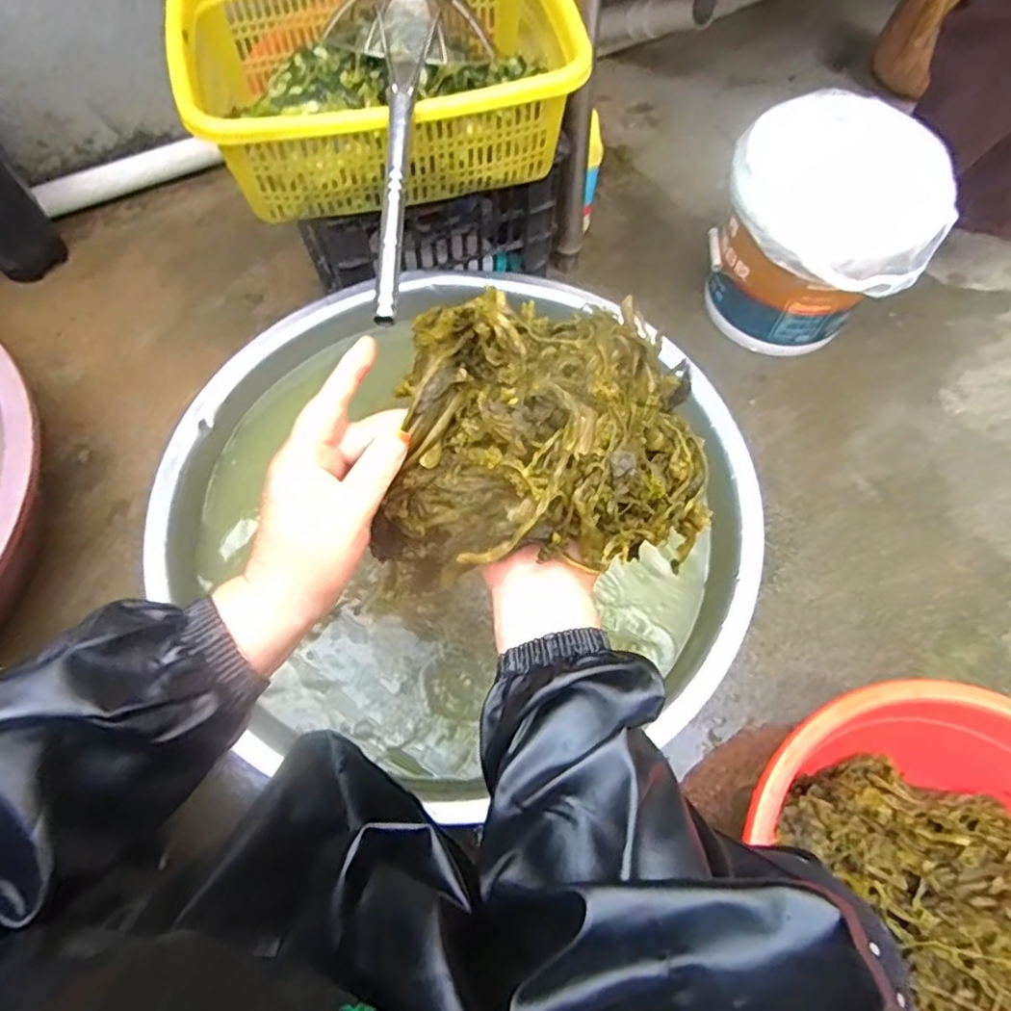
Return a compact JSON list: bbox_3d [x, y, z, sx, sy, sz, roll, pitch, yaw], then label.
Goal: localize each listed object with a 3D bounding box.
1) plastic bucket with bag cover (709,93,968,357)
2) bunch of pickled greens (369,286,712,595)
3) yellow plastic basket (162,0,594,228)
[{"bbox_3d":[0.450,-0.381,0.955,0.269,0.261,0.260,0,65,-1],"label":"plastic bucket with bag cover"},{"bbox_3d":[0.023,-0.040,0.393,0.204,0.088,0.151,-6,65,-4],"label":"bunch of pickled greens"},{"bbox_3d":[-0.140,-0.500,0.757,0.426,0.138,0.287,-11,65,-7],"label":"yellow plastic basket"}]

